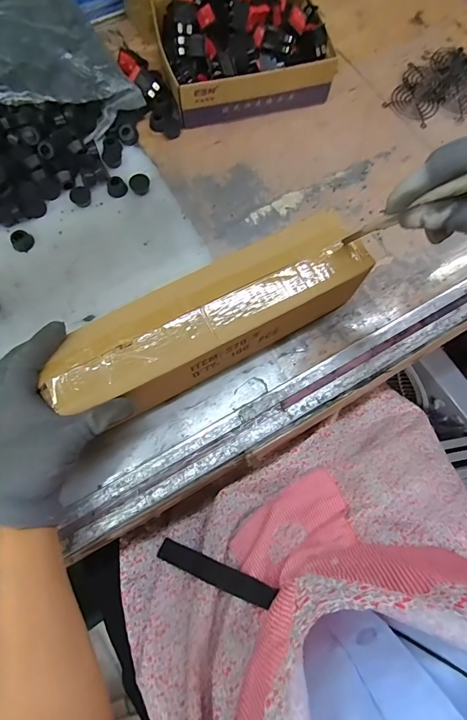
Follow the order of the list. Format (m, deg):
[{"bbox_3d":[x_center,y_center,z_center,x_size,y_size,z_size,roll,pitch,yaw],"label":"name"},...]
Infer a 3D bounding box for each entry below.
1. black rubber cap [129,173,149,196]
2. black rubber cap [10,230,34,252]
[{"bbox_3d":[-0.116,-0.217,0.472,0.024,0.017,0.019,-20,75,-7],"label":"black rubber cap"},{"bbox_3d":[-0.250,-0.141,0.449,0.023,0.010,0.023,0,73,-1],"label":"black rubber cap"}]

